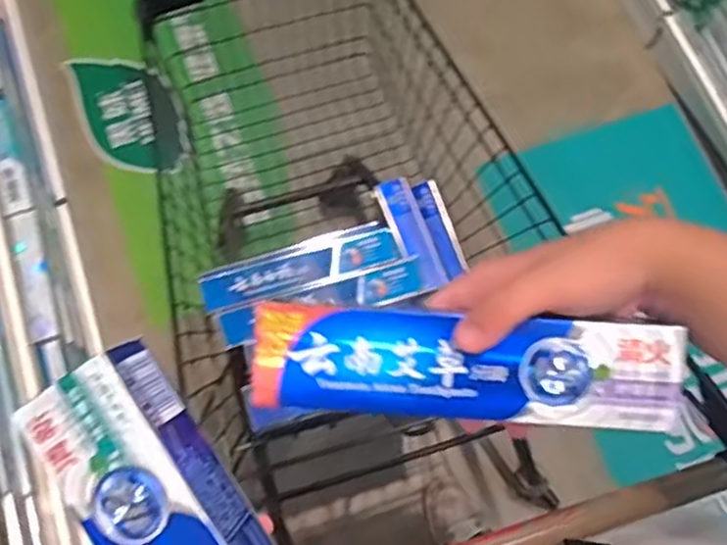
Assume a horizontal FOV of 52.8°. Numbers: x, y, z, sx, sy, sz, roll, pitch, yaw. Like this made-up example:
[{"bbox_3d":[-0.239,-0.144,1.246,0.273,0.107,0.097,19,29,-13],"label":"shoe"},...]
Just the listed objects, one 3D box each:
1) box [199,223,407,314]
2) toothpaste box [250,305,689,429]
[{"bbox_3d":[-0.069,-0.008,0.800,0.214,0.028,0.056,-15,73,-7],"label":"box"},{"bbox_3d":[0.054,0.050,0.402,0.228,0.039,0.057,4,91,2],"label":"toothpaste box"}]

